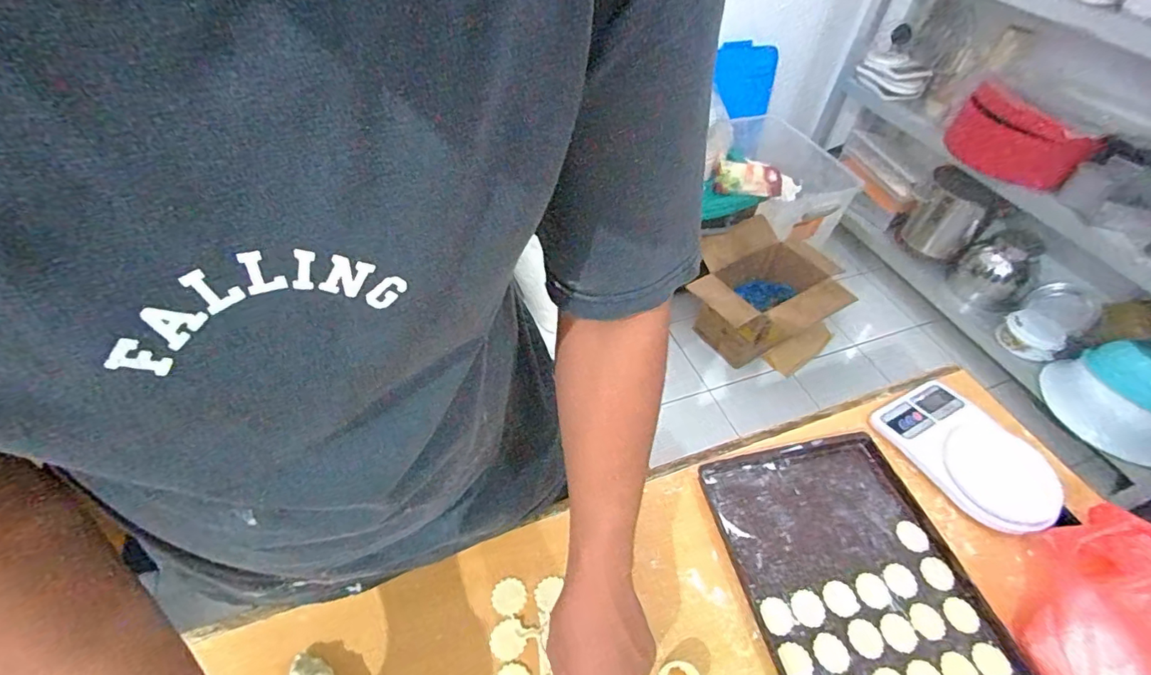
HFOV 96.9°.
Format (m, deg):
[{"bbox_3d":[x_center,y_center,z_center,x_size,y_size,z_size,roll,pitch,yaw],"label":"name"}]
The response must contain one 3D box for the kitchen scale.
[{"bbox_3d":[0.507,0.146,0.654,0.149,0.026,0.202,-24,55,-22],"label":"kitchen scale"}]

